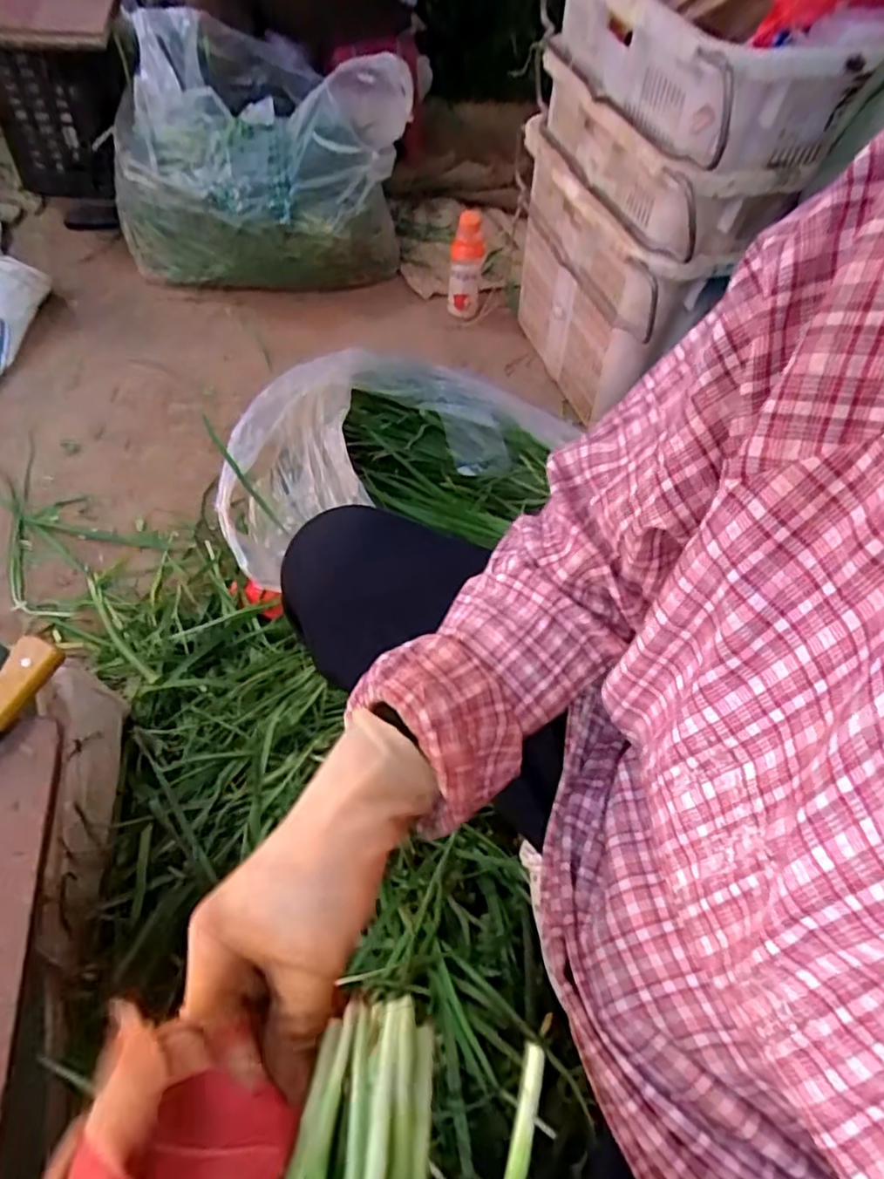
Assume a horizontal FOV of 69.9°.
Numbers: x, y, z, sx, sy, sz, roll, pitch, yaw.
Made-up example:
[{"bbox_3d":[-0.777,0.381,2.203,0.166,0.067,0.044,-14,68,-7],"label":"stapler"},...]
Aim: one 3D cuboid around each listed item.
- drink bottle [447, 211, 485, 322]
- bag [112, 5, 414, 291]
[{"bbox_3d":[0.050,-0.653,1.272,0.067,0.189,0.064,8,56,0],"label":"drink bottle"},{"bbox_3d":[-0.360,-0.906,1.315,0.555,0.336,0.504,4,56,-2],"label":"bag"}]

